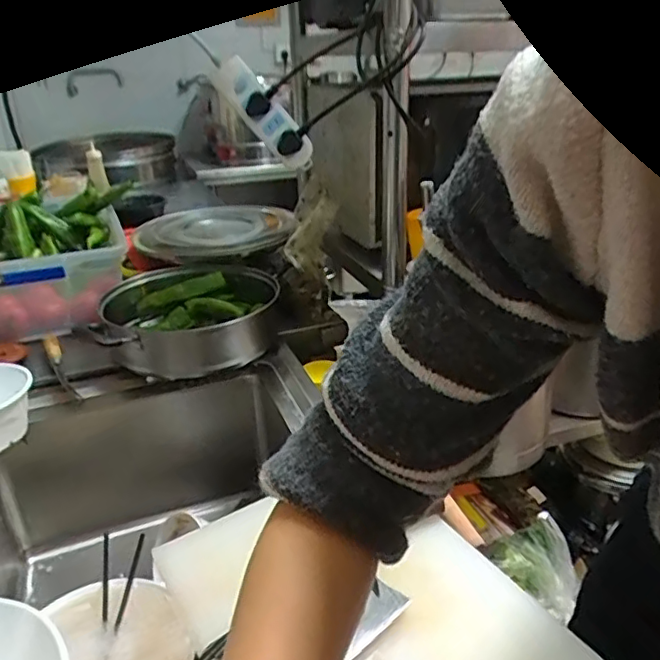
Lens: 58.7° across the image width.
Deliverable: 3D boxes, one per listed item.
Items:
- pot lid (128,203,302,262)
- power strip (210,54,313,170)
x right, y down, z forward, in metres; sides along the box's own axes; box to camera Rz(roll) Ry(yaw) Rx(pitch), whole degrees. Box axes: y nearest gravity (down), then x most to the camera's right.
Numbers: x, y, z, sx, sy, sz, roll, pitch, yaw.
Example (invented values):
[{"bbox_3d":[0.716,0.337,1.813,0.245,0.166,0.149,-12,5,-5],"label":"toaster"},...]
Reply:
[{"bbox_3d":[-0.266,-0.222,1.335,0.376,0.065,0.309,20,32,38],"label":"pot lid"},{"bbox_3d":[-0.094,-0.312,0.848,0.046,0.175,0.047,-38,3,35],"label":"power strip"}]

